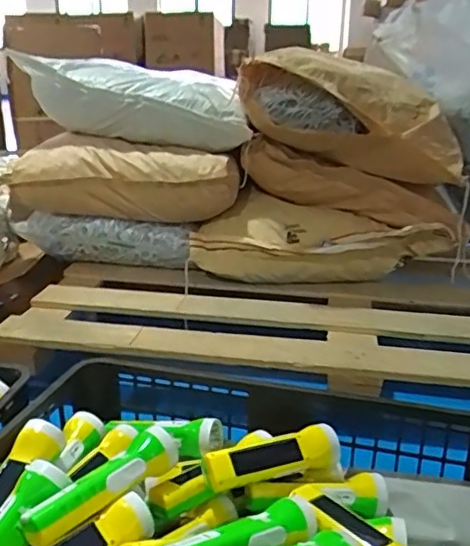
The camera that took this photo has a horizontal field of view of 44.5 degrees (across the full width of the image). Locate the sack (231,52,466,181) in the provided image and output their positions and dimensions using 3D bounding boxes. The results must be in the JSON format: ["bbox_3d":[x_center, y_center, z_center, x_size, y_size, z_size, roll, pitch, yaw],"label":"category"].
[{"bbox_3d":[0.209,-0.318,1.122,0.441,0.193,0.221,15,15,-15],"label":"sack"}]

